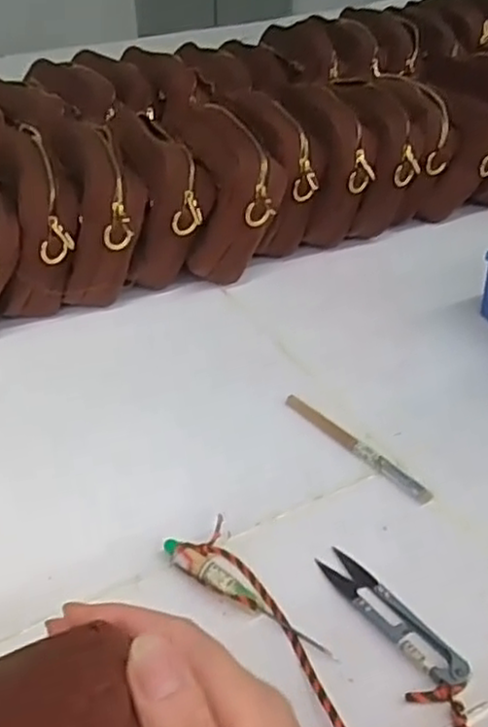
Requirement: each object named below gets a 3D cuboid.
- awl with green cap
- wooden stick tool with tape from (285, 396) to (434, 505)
[{"bbox_3d":[0.001,0.128,0.395,0.112,0.011,0.018,26,45,28],"label":"awl with green cap"},{"bbox_3d":[0.074,0.055,0.492,0.012,0.006,0.130,-27,46,-31],"label":"wooden stick tool with tape"}]

